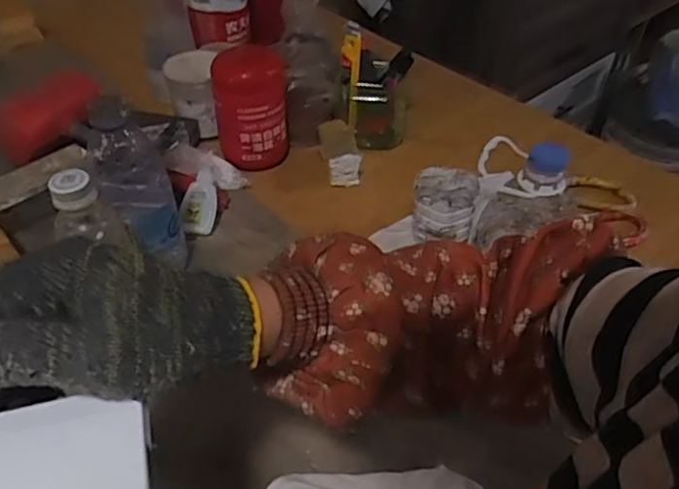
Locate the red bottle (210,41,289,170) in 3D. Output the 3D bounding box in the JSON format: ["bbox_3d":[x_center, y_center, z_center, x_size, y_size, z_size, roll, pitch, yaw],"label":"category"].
[{"bbox_3d":[-0.106,-0.162,0.738,0.085,0.131,0.068,-6,43,-7],"label":"red bottle"}]

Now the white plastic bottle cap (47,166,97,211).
[{"bbox_3d":[-0.207,-0.044,0.472,0.031,0.021,0.028,-16,45,-17],"label":"white plastic bottle cap"}]

